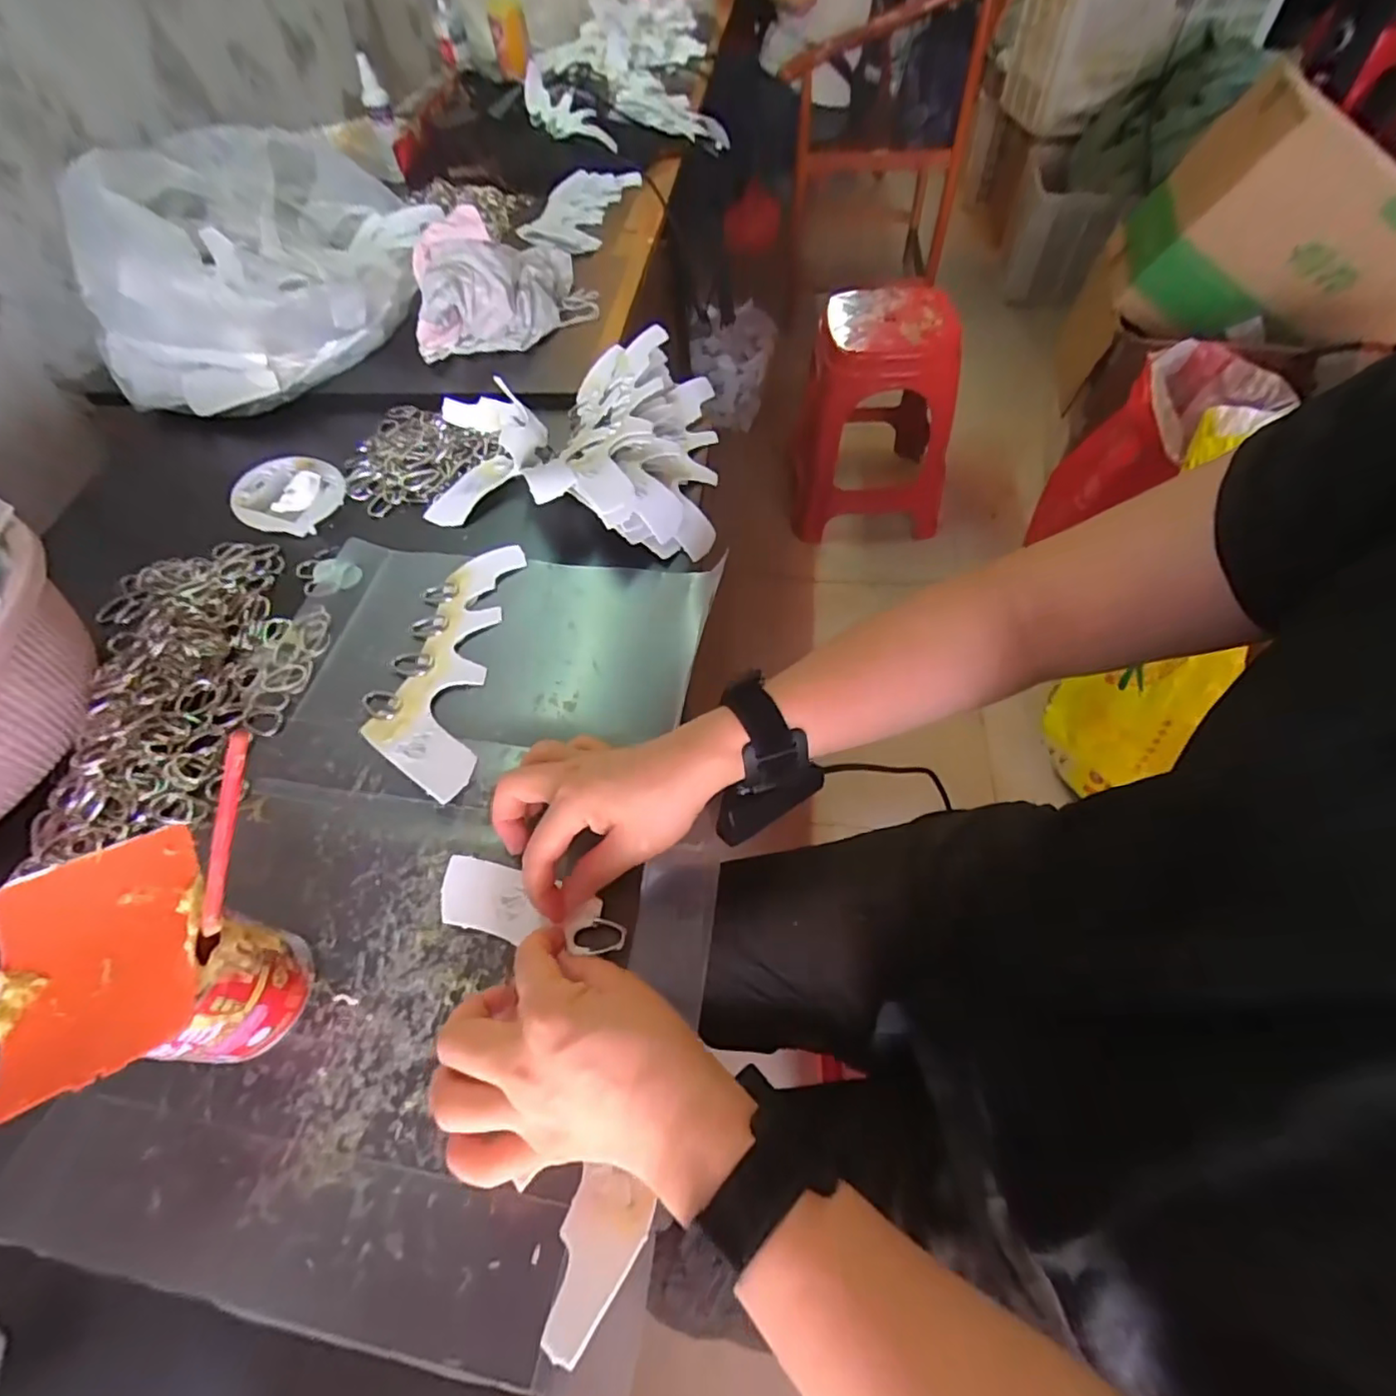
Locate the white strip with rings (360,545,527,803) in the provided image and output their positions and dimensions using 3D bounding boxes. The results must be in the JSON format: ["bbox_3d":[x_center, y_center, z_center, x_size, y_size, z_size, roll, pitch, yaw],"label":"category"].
[{"bbox_3d":[-0.184,-0.027,0.440,0.083,0.009,0.209,0,57,4],"label":"white strip with rings"}]

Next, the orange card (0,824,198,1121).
[{"bbox_3d":[-0.264,0.113,0.270,0.077,0.014,0.100,-24,59,-12],"label":"orange card"}]

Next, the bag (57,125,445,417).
[{"bbox_3d":[-0.450,-0.438,0.628,0.275,0.146,0.272,8,58,9],"label":"bag"}]

